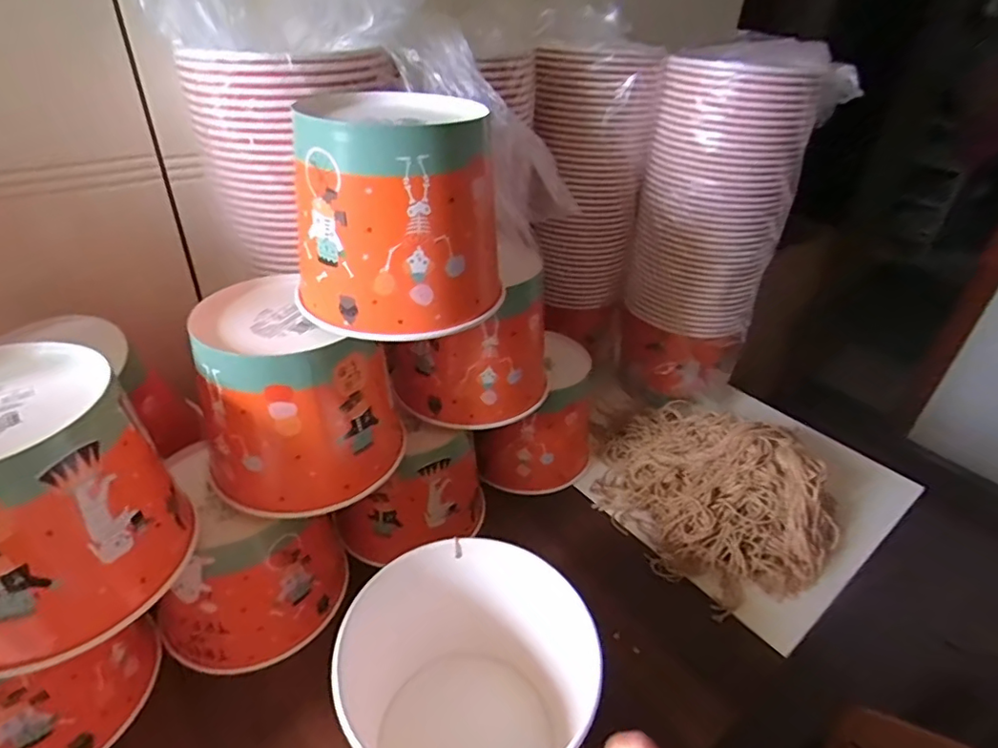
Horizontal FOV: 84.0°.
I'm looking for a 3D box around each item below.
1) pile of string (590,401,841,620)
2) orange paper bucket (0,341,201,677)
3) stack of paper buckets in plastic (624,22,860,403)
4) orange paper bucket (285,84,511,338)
[{"bbox_3d":[0.220,0.117,0.610,0.194,0.080,0.268,-21,42,-31],"label":"pile of string"},{"bbox_3d":[-0.290,0.078,0.346,0.141,0.150,0.141,29,42,32],"label":"orange paper bucket"},{"bbox_3d":[0.274,-0.184,0.702,0.183,0.390,0.171,16,36,16],"label":"stack of paper buckets in plastic"},{"bbox_3d":[-0.070,-0.120,0.400,0.141,0.131,0.139,-2,35,-8],"label":"orange paper bucket"}]

